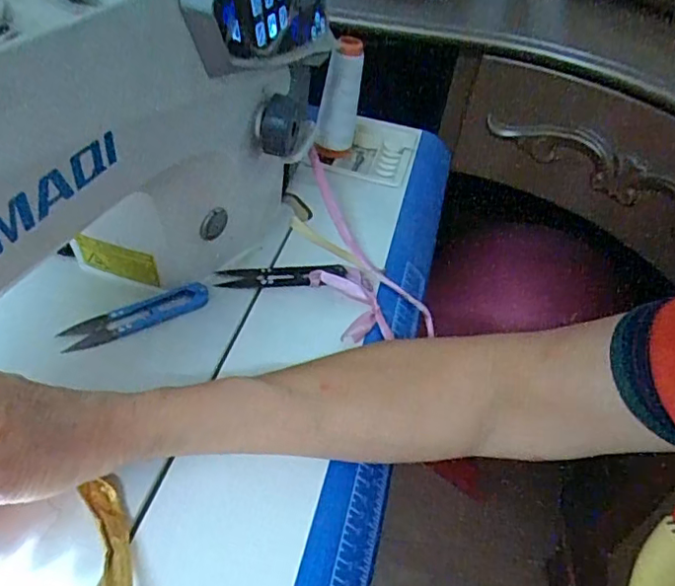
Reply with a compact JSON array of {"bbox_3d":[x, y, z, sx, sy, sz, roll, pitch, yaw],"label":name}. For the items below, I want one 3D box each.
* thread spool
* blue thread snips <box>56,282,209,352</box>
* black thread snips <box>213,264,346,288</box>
[{"bbox_3d":[0.001,-0.178,0.561,0.038,0.135,0.035,4,42,-2],"label":"thread spool"},{"bbox_3d":[-0.139,0.015,0.404,0.099,0.012,0.025,-21,48,-27],"label":"blue thread snips"},{"bbox_3d":[-0.044,-0.014,0.454,0.099,0.011,0.026,0,42,-6],"label":"black thread snips"}]

